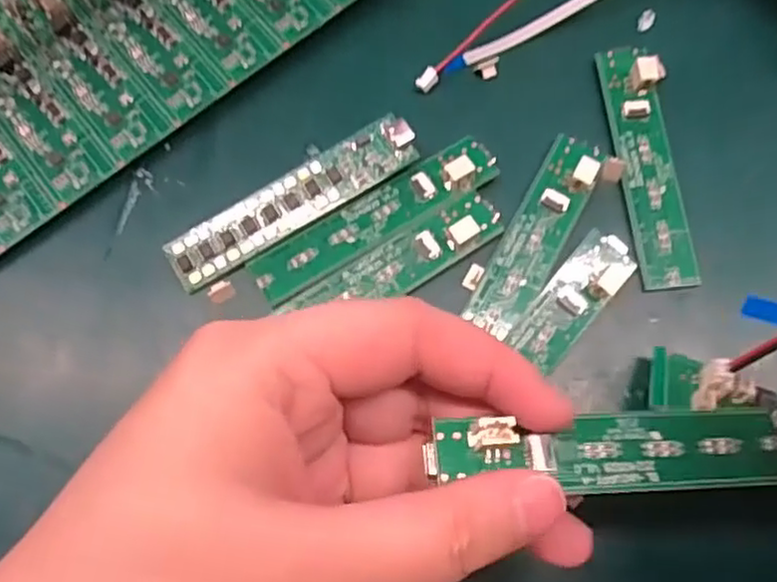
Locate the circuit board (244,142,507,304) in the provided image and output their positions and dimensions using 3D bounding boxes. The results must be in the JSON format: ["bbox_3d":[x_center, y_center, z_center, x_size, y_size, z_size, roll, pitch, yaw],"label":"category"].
[{"bbox_3d":[-0.004,-0.024,0.210,0.083,0.008,0.017,-31,76,-9],"label":"circuit board"}]

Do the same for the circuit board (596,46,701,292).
[{"bbox_3d":[0.083,-0.042,0.217,0.018,0.012,0.083,-5,73,-2],"label":"circuit board"}]

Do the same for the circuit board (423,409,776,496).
[{"bbox_3d":[0.051,0.035,0.152,0.083,0.006,0.017,3,73,-11],"label":"circuit board"}]

